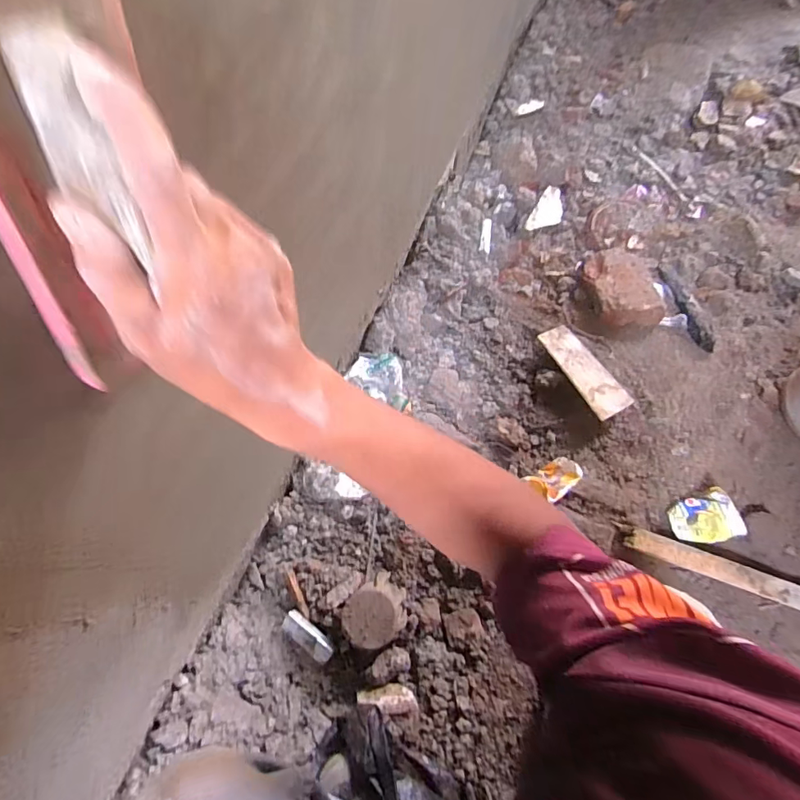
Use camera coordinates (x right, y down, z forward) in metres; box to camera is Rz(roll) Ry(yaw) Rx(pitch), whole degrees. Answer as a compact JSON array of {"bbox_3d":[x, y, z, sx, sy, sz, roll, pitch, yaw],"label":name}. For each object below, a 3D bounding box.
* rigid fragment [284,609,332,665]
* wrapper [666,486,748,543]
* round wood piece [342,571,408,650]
[{"bbox_3d":[-0.130,0.337,0.695,0.082,0.030,0.030,36,70,12],"label":"rigid fragment"},{"bbox_3d":[0.454,0.176,0.727,0.075,0.065,0.071,1,67,-2],"label":"wrapper"},{"bbox_3d":[-0.034,0.305,0.700,0.095,0.067,0.074,-38,74,-16],"label":"round wood piece"}]

